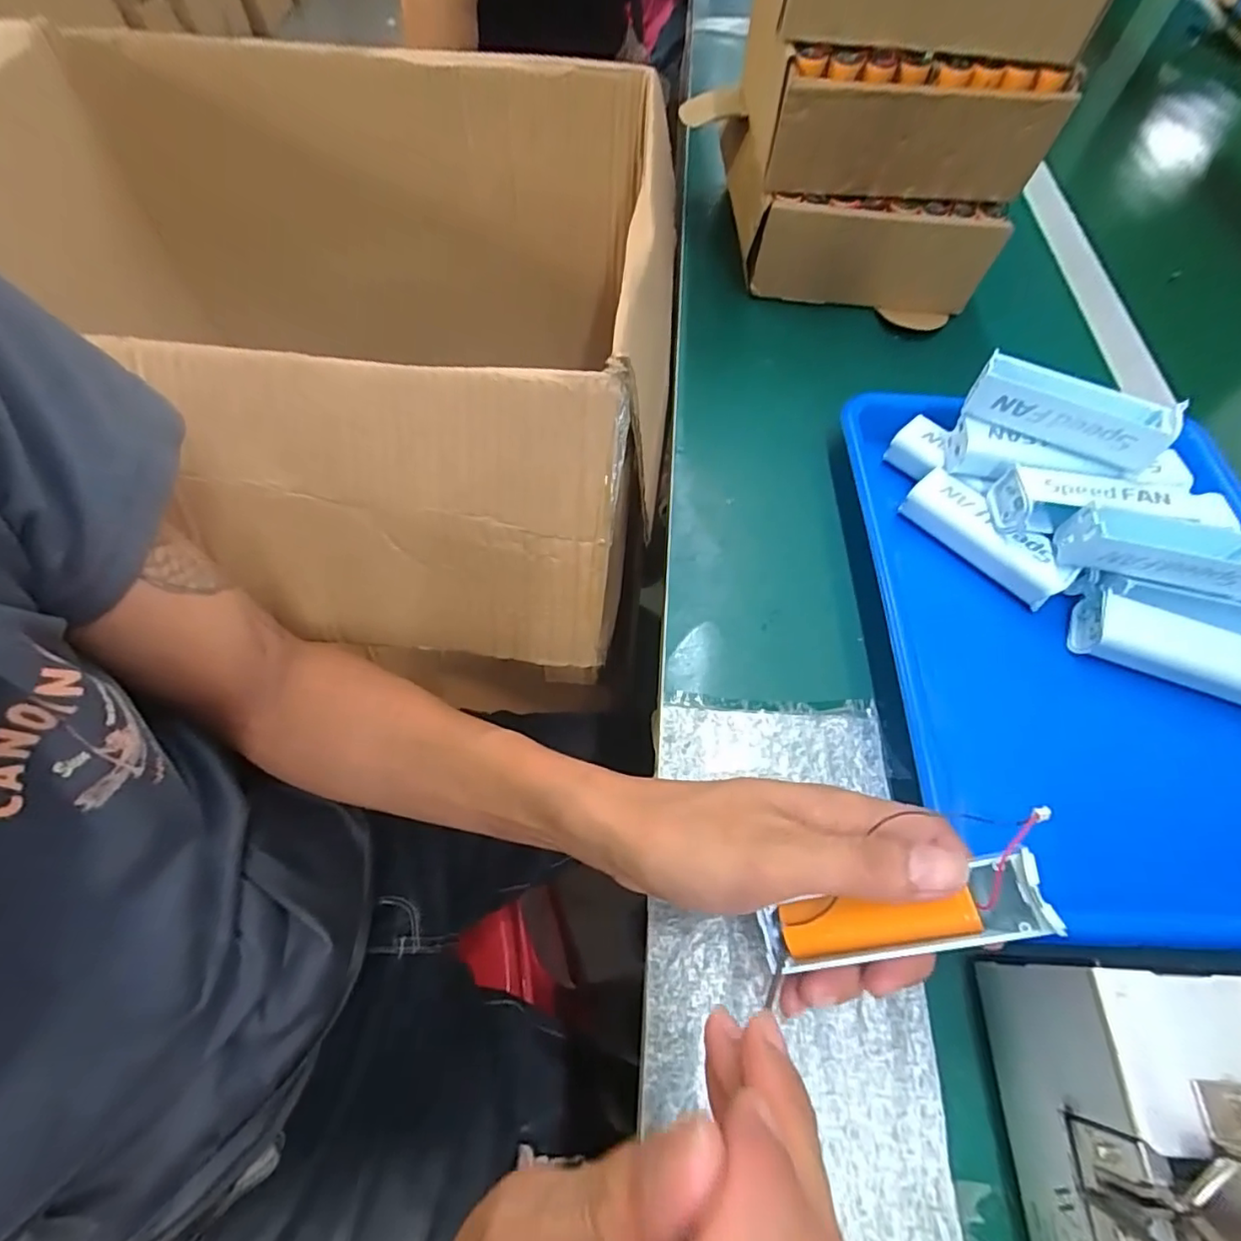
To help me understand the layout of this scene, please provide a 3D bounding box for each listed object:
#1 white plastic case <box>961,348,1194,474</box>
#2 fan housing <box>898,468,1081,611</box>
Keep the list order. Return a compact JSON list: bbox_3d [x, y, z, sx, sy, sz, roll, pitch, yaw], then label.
[{"bbox_3d":[0.257,-0.122,0.337,0.100,0.038,0.024,28,63,12],"label":"white plastic case"},{"bbox_3d":[0.223,-0.052,0.358,0.028,0.024,0.098,-38,70,-21],"label":"fan housing"}]

